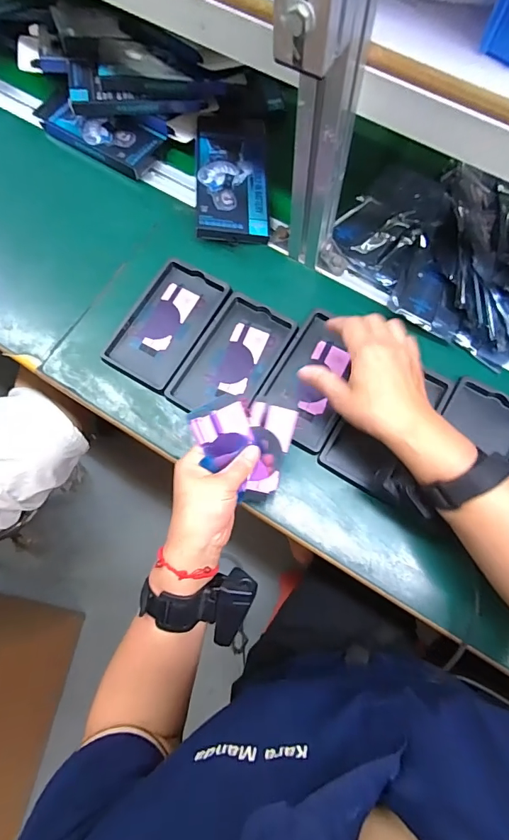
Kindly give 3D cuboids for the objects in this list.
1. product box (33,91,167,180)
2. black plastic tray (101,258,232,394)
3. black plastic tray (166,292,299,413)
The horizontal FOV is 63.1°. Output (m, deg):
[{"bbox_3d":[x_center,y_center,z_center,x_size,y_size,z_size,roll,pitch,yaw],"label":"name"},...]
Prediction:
[{"bbox_3d":[-0.221,-0.407,0.583,0.187,0.020,0.077,30,76,8],"label":"product box"},{"bbox_3d":[-0.108,-0.118,0.504,0.100,0.016,0.154,29,75,8],"label":"black plastic tray"},{"bbox_3d":[-0.025,-0.071,0.495,0.094,0.011,0.154,30,75,8],"label":"black plastic tray"}]

